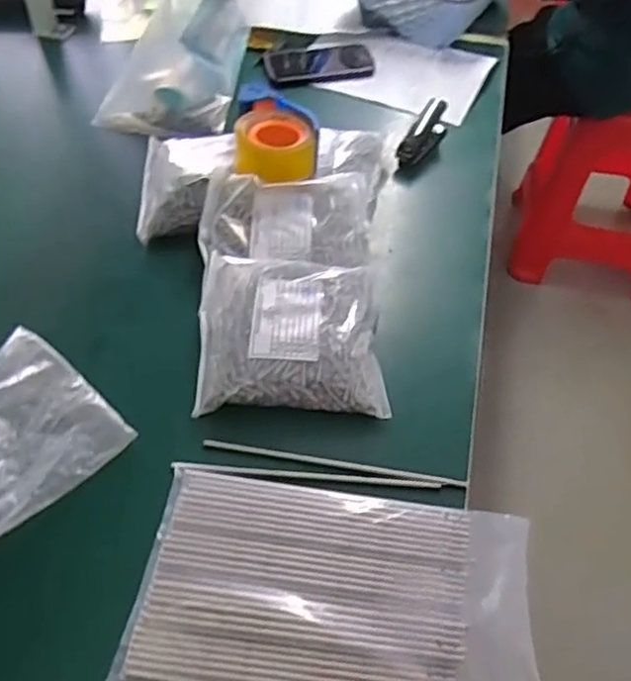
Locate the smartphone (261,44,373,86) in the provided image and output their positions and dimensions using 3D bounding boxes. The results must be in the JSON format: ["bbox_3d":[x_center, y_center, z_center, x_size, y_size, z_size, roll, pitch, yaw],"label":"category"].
[{"bbox_3d":[0.006,-0.441,1.088,0.167,0.015,0.090,-7,51,-7],"label":"smartphone"}]

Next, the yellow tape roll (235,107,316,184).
[{"bbox_3d":[-0.049,-0.247,0.860,0.096,0.056,0.096,1,51,-1],"label":"yellow tape roll"}]

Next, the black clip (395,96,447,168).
[{"bbox_3d":[0.154,-0.295,0.956,0.042,0.039,0.113,22,54,16],"label":"black clip"}]

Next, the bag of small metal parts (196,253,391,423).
[{"bbox_3d":[-0.026,-0.010,0.725,0.190,0.050,0.177,1,51,0],"label":"bag of small metal parts"}]

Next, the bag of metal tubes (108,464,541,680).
[{"bbox_3d":[0.018,0.201,0.573,0.321,0.021,0.194,8,51,5],"label":"bag of metal tubes"}]

